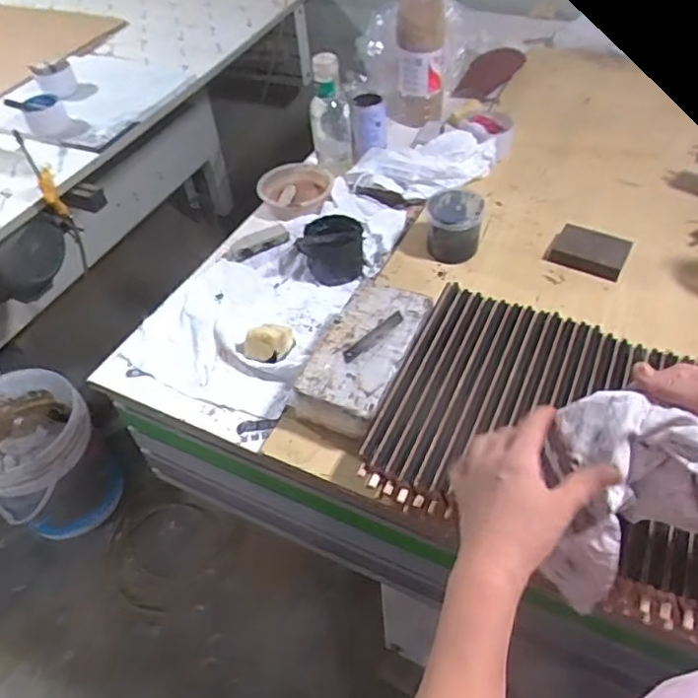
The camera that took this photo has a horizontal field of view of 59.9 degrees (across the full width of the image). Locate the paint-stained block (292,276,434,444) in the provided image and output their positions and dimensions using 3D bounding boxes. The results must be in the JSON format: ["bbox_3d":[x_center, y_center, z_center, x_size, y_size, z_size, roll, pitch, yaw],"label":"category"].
[{"bbox_3d":[0.022,0.008,0.740,0.102,0.054,0.203,17,52,19],"label":"paint-stained block"}]

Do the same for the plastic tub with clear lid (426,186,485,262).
[{"bbox_3d":[0.155,-0.183,0.901,0.081,0.077,0.081,-3,48,3],"label":"plastic tub with clear lid"}]

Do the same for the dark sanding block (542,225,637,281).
[{"bbox_3d":[0.350,-0.145,0.889,0.106,0.022,0.084,20,53,21],"label":"dark sanding block"}]

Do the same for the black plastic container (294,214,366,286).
[{"bbox_3d":[-0.026,-0.149,0.909,0.098,0.068,0.079,-10,48,-4],"label":"black plastic container"}]

